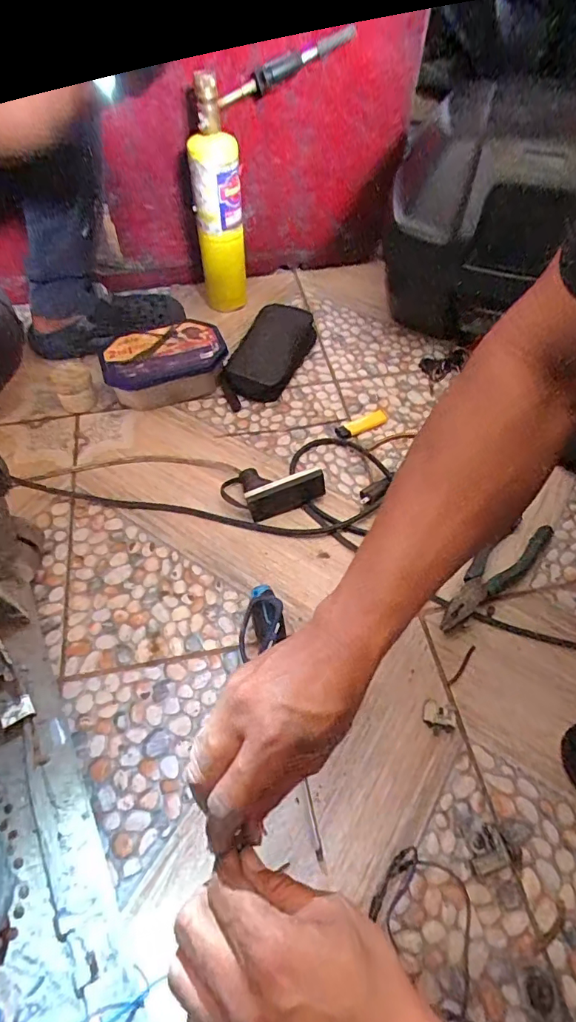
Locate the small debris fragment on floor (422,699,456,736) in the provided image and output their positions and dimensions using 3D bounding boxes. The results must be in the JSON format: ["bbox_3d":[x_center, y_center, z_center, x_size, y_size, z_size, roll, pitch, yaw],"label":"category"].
[{"bbox_3d":[0.152,0.210,0.494,0.032,0.008,0.030,16,57,10],"label":"small debris fragment on floor"}]

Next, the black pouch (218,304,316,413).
[{"bbox_3d":[-0.026,-0.255,0.780,0.096,0.038,0.235,18,58,11],"label":"black pouch"}]

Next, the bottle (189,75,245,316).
[{"bbox_3d":[-0.107,-0.465,0.759,0.071,0.311,0.071,-4,56,-3],"label":"bottle"}]

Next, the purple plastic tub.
[{"bbox_3d":[-0.185,-0.221,0.746,0.179,0.066,0.103,-15,58,-11],"label":"purple plastic tub"}]

